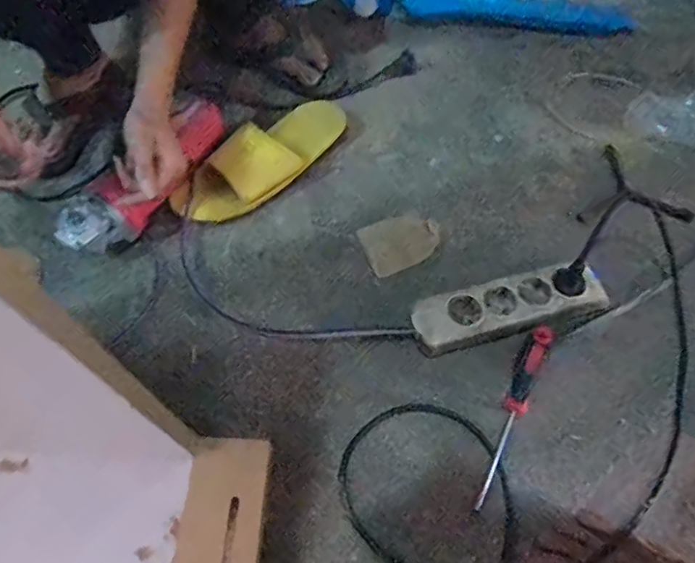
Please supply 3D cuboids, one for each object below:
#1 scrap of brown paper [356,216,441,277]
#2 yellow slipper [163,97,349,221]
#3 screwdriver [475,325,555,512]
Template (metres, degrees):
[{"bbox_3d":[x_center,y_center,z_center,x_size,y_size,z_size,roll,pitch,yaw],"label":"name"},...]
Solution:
[{"bbox_3d":[0.069,-0.051,0.690,0.100,0.008,0.080,-20,62,-12],"label":"scrap of brown paper"},{"bbox_3d":[-0.111,-0.170,0.736,0.098,0.052,0.266,41,67,21],"label":"yellow slipper"},{"bbox_3d":[0.172,0.135,0.567,0.028,0.023,0.203,22,62,12],"label":"screwdriver"}]

